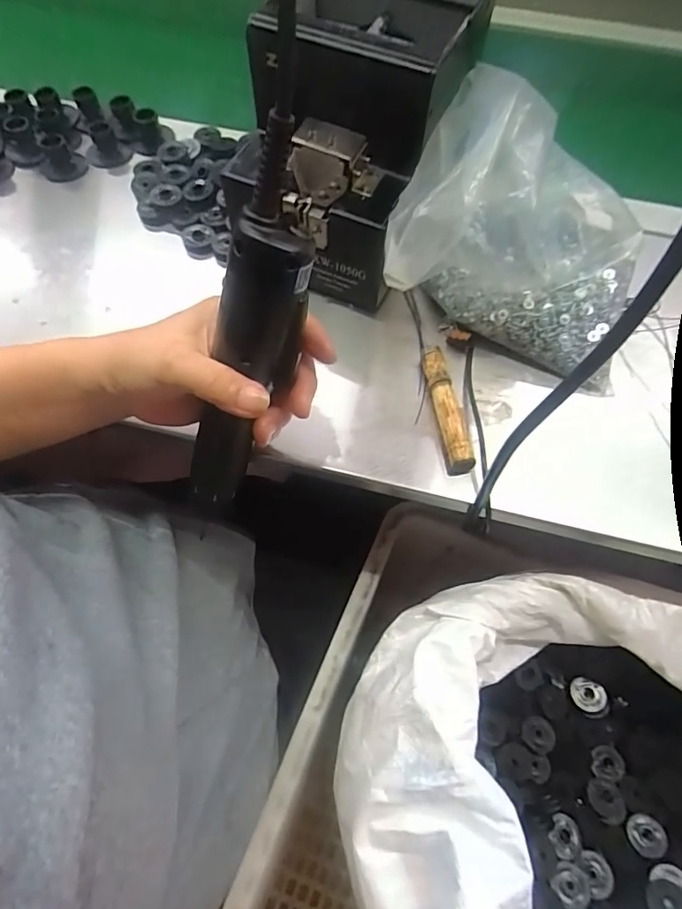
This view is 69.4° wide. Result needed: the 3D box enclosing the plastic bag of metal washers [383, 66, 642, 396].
[{"bbox_3d":[0.128,-0.156,0.342,0.170,0.137,0.139,13,64,5],"label":"plastic bag of metal washers"}]

